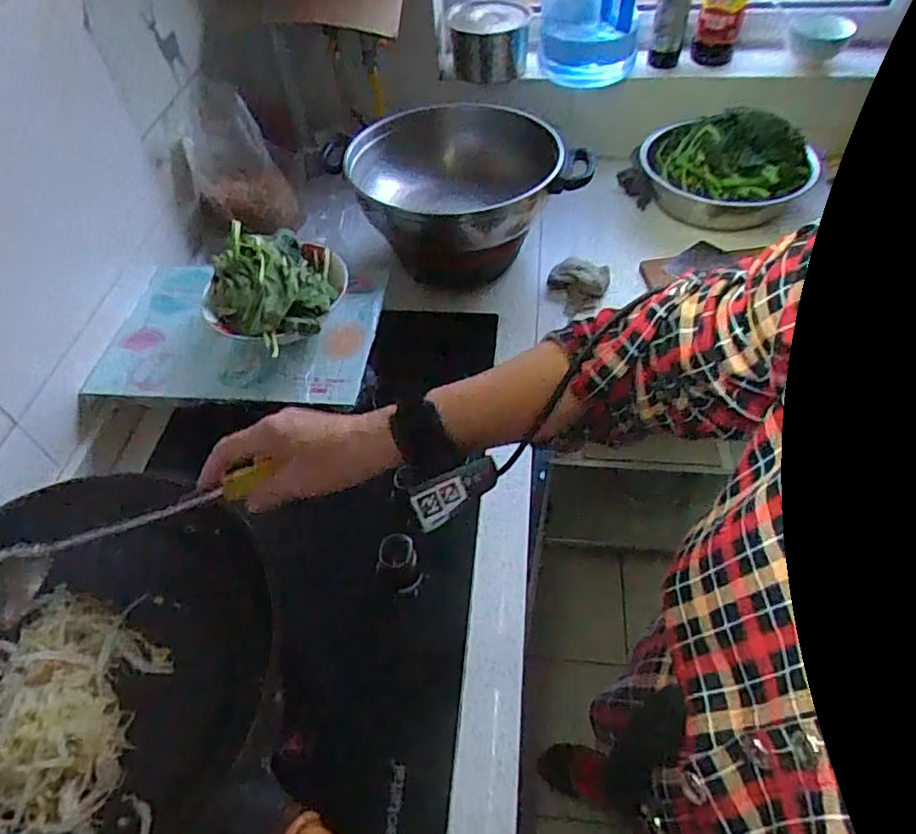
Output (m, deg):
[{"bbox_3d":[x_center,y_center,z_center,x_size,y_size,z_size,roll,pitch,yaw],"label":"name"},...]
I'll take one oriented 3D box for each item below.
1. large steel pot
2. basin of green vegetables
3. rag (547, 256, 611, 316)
[{"bbox_3d":[0.014,-0.353,0.973,0.311,0.160,0.292,-2,51,2],"label":"large steel pot"},{"bbox_3d":[0.456,-0.427,1.053,0.276,0.125,0.222,9,53,10],"label":"basin of green vegetables"},{"bbox_3d":[0.187,-0.205,0.959,0.090,0.033,0.094,9,53,10],"label":"rag"}]

